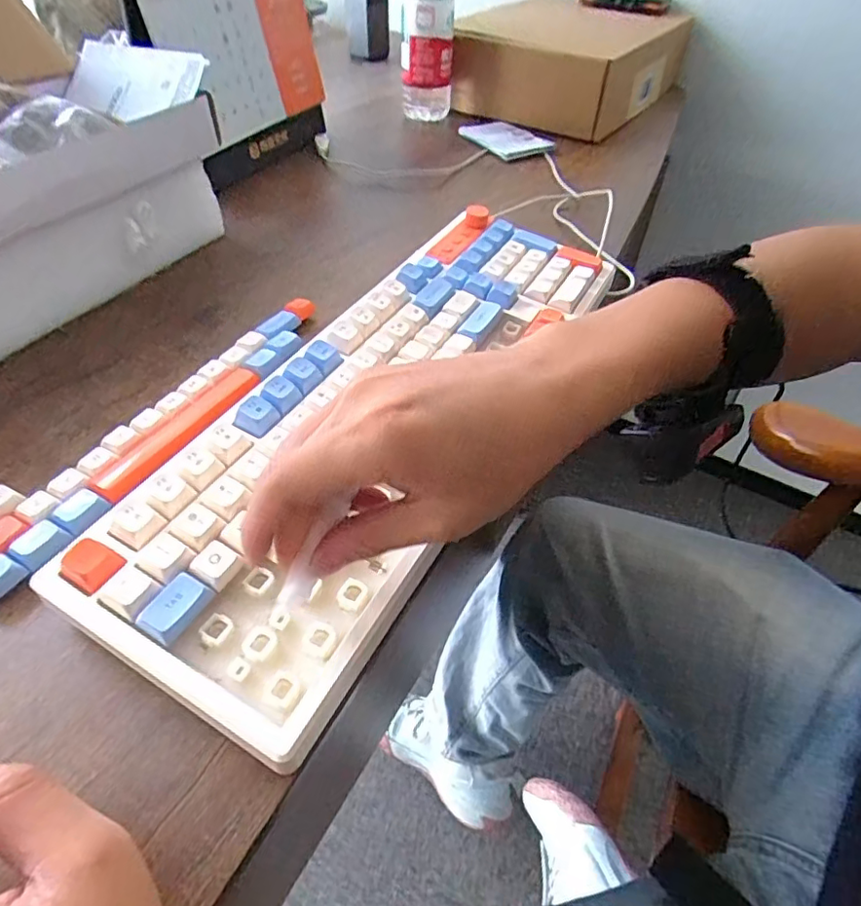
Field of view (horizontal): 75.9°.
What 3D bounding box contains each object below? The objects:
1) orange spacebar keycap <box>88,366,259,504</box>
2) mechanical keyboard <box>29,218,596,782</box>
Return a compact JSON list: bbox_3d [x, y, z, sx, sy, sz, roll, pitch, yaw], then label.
[{"bbox_3d":[-0.145,-0.012,0.325,0.023,0.014,0.112,24,51,17],"label":"orange spacebar keycap"},{"bbox_3d":[-0.027,-0.048,0.332,0.169,0.033,0.400,21,53,15],"label":"mechanical keyboard"}]

